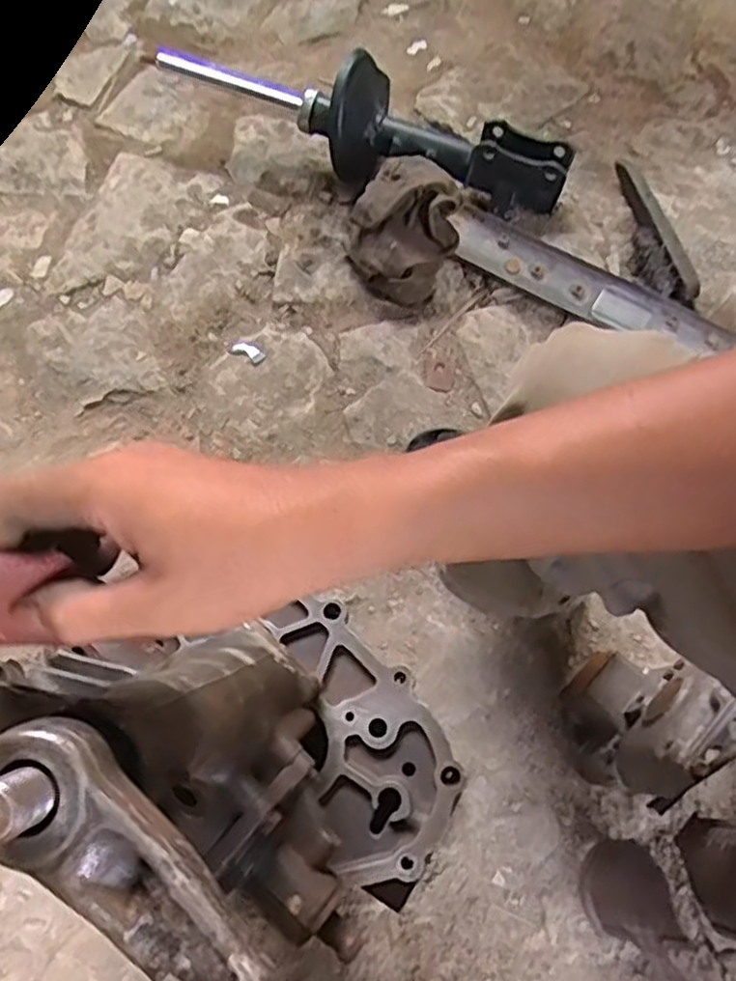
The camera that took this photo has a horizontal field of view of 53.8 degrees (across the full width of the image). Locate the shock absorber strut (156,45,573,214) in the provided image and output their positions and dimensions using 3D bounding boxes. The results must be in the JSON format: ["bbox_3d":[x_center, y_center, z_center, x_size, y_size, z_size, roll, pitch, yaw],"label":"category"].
[{"bbox_3d":[-0.006,-0.504,0.987,0.561,0.124,0.140,26,72,13],"label":"shock absorber strut"}]

